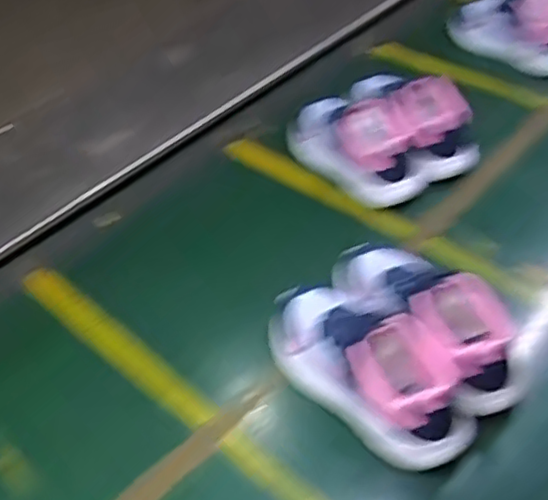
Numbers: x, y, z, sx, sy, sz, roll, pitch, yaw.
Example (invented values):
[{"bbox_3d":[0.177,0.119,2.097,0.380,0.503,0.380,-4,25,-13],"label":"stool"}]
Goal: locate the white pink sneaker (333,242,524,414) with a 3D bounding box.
[{"bbox_3d":[0.161,0.059,0.698,0.088,0.097,0.244,-25,49,-18],"label":"white pink sneaker"}]

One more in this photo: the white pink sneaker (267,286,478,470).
[{"bbox_3d":[0.091,0.106,0.662,0.095,0.092,0.239,-35,53,-25],"label":"white pink sneaker"}]

